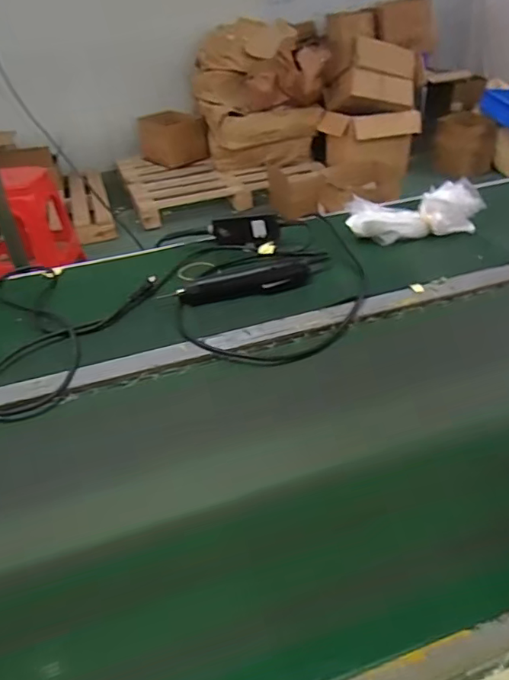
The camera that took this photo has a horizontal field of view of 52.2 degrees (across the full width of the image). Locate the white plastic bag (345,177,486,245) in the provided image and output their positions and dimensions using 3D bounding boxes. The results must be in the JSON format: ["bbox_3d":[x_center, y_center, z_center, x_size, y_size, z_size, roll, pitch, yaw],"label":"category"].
[{"bbox_3d":[0.281,-0.224,0.911,0.231,0.077,0.086,-1,36,6],"label":"white plastic bag"}]

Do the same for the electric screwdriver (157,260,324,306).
[{"bbox_3d":[-0.018,-0.089,0.798,0.229,0.038,0.046,-8,36,-5],"label":"electric screwdriver"}]

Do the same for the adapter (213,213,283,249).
[{"bbox_3d":[-0.016,-0.194,0.921,0.117,0.047,0.030,1,36,8],"label":"adapter"}]

